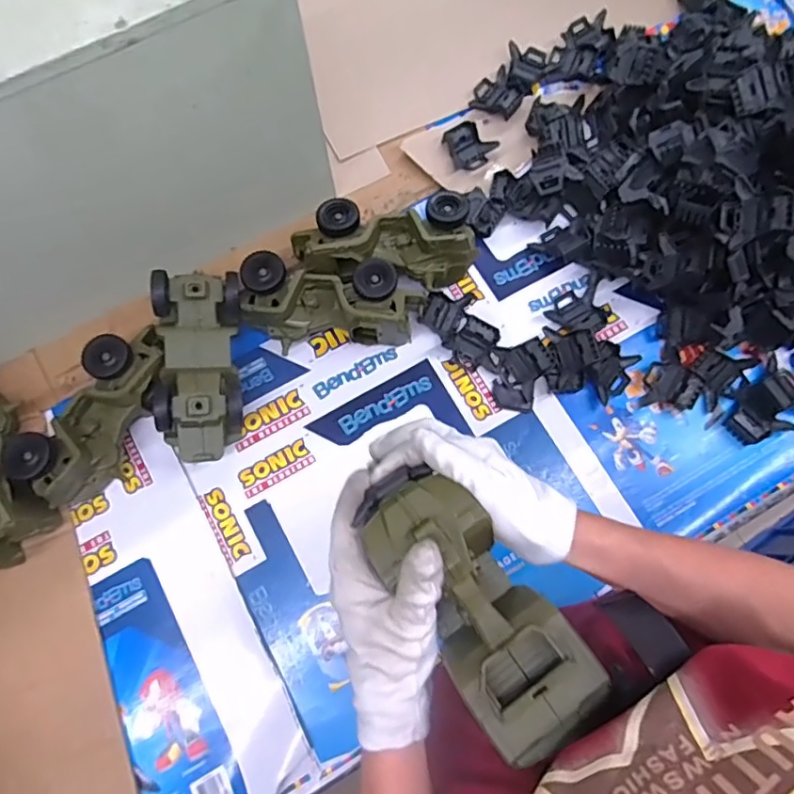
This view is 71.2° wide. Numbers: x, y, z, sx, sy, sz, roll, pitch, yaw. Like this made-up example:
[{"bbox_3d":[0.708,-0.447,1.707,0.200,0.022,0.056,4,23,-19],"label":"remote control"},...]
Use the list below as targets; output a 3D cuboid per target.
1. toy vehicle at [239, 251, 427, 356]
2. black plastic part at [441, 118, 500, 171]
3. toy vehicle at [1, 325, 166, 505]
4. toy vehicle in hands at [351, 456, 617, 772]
[{"bbox_3d":[-0.069,-0.094,0.584,0.190,0.081,0.080,3,75,0],"label":"toy vehicle"},{"bbox_3d":[0.089,-0.302,0.659,0.054,0.017,0.051,-35,78,-10],"label":"black plastic part"},{"bbox_3d":[-0.290,0.018,0.558,0.081,0.078,0.176,32,77,8],"label":"toy vehicle"},{"bbox_3d":[0.053,0.127,0.361,0.089,0.069,0.182,-34,73,-7],"label":"toy vehicle in hands"}]

